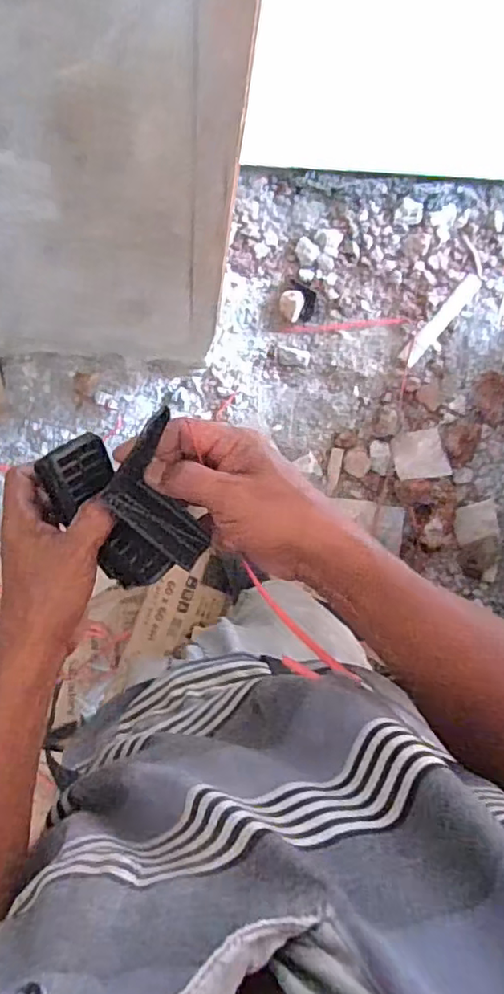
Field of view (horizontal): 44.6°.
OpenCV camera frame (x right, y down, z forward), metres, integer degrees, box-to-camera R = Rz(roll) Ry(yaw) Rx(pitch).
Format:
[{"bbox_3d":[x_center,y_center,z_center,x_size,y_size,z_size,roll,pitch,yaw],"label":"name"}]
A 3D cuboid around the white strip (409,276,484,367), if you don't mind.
[{"bbox_3d":[0.435,-0.406,1.396,0.040,0.008,0.265,41,85,-4],"label":"white strip"}]

